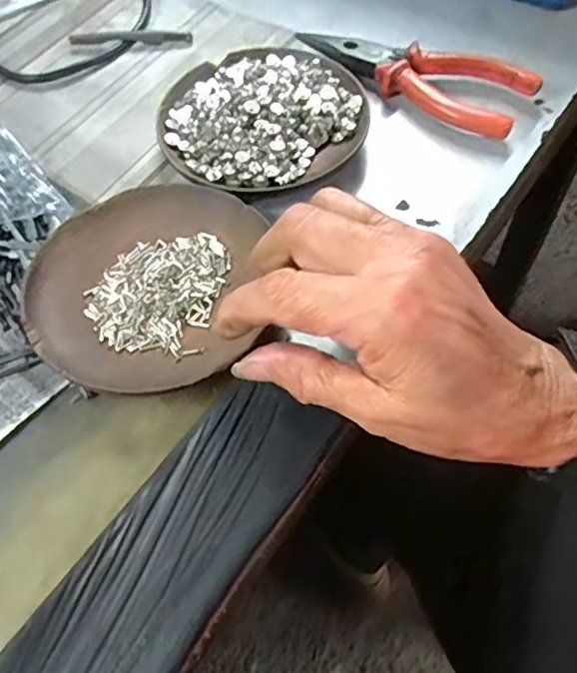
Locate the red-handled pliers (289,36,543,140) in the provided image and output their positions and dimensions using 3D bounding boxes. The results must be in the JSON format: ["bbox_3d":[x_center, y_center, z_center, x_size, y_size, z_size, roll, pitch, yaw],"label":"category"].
[{"bbox_3d":[0.072,-0.155,0.359,0.137,0.016,0.047,28,63,20],"label":"red-handled pliers"}]

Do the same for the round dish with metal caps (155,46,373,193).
[{"bbox_3d":[-0.016,-0.122,0.339,0.108,0.021,0.114,-2,57,3],"label":"round dish with metal caps"}]

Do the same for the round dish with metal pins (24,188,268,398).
[{"bbox_3d":[-0.066,-0.024,0.278,0.101,0.011,0.109,-2,57,3],"label":"round dish with metal pins"}]

